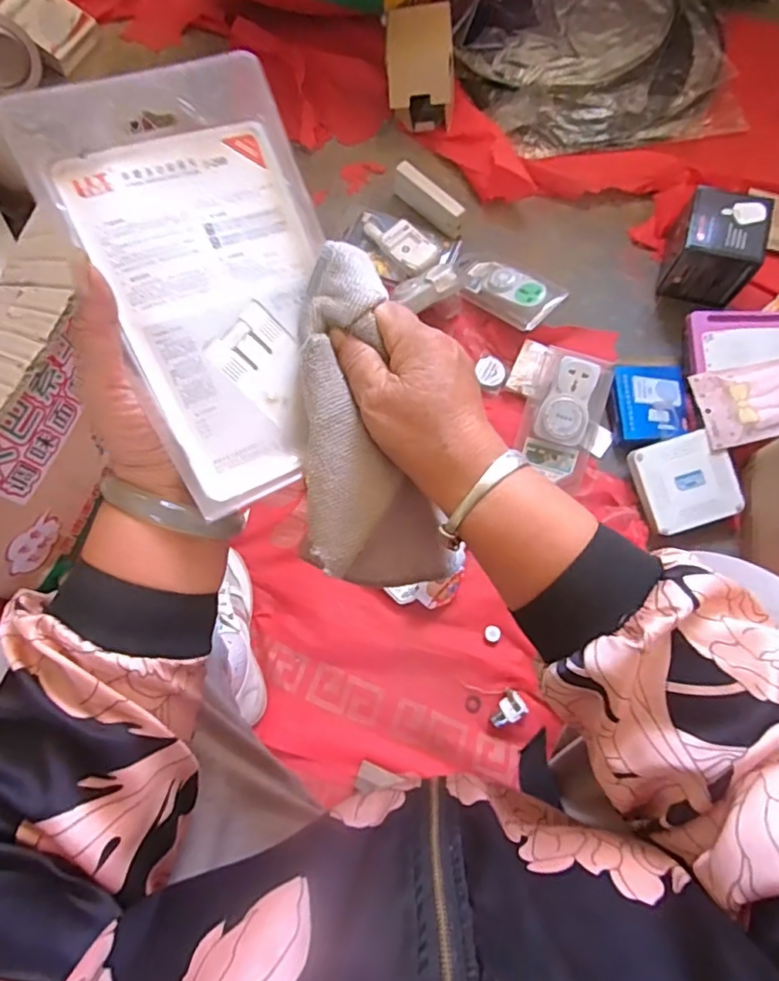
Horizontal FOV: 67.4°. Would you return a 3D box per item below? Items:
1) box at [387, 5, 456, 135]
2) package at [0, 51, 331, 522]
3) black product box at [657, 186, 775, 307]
[{"bbox_3d":[0.052,-0.713,0.982,0.112,0.081,0.164,1,75,2],"label":"box"},{"bbox_3d":[-0.080,-0.104,0.298,0.121,0.017,0.196,-31,104,-24],"label":"package"},{"bbox_3d":[0.488,-0.365,0.886,0.115,0.104,0.126,17,76,6],"label":"black product box"}]

